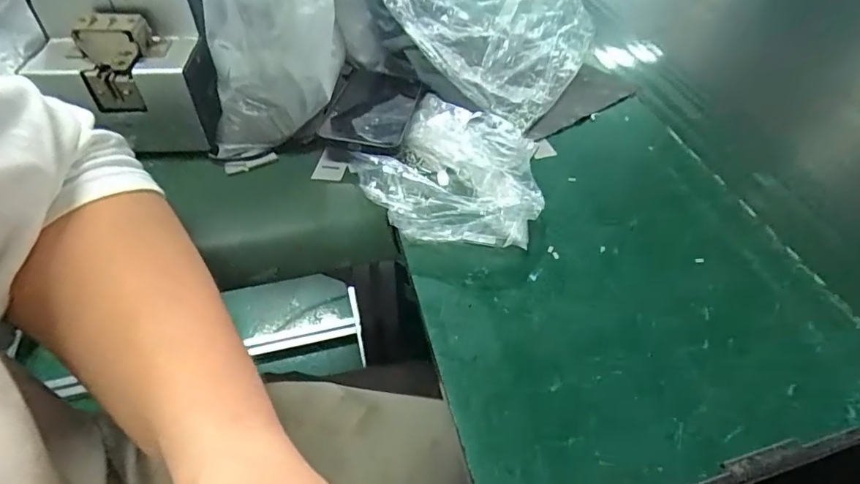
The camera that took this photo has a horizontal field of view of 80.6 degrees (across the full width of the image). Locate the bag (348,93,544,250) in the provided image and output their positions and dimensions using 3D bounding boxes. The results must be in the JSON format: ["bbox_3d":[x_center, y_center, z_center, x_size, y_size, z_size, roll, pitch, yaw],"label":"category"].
[{"bbox_3d":[0.011,-0.059,0.414,0.130,0.040,0.175,-29,53,-24],"label":"bag"}]

